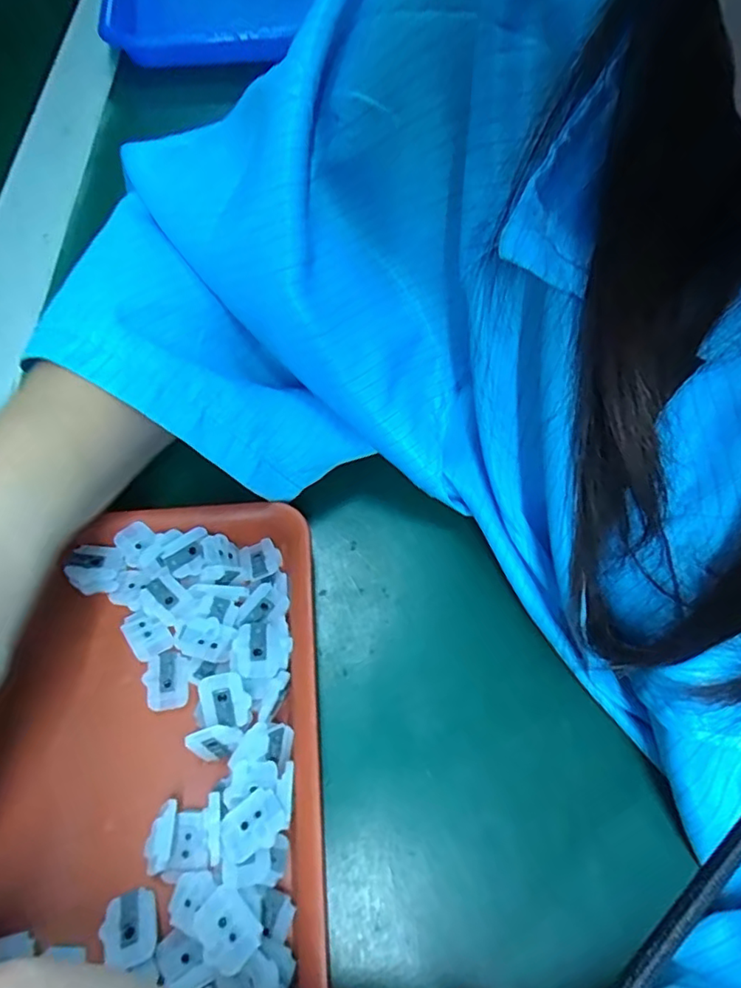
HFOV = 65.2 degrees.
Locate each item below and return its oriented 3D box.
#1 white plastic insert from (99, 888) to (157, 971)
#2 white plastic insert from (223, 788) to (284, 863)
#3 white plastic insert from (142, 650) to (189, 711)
[{"bbox_3d":[-0.079,0.143,0.191,0.017,0.004,0.021,-9,41,-12],"label":"white plastic insert"},{"bbox_3d":[-0.040,0.112,0.197,0.021,0.010,0.017,-24,66,-14],"label":"white plastic insert"},{"bbox_3d":[-0.082,0.075,0.233,0.016,0.004,0.022,-10,64,-7],"label":"white plastic insert"}]

